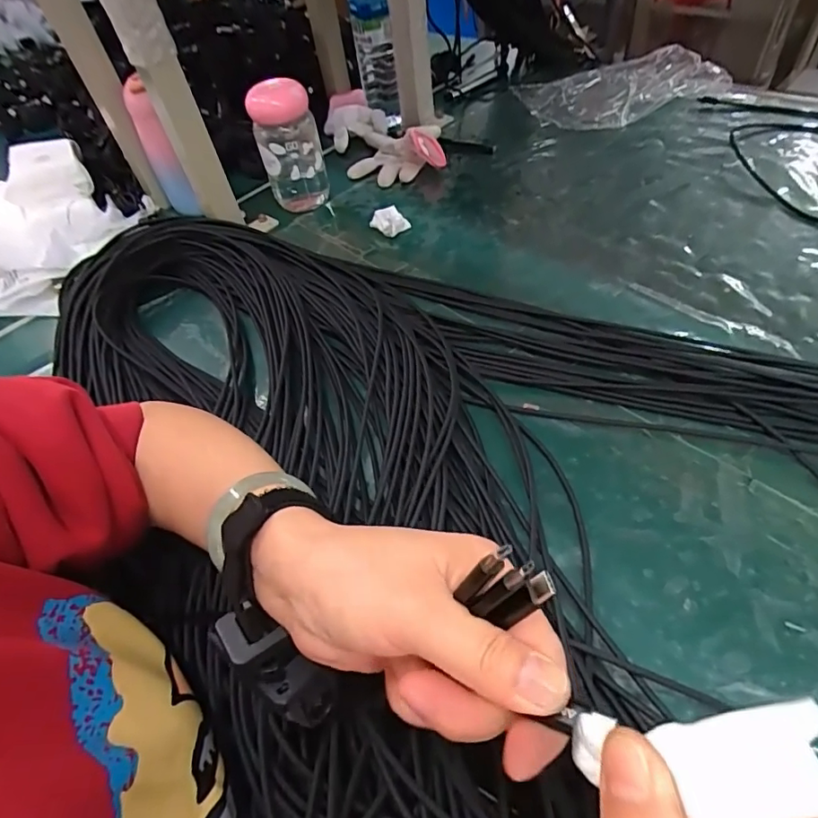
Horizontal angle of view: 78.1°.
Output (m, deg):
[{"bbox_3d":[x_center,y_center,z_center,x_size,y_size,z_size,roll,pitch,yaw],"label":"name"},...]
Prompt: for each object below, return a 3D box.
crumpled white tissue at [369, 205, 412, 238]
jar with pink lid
[{"bbox_3d":[-0.022,-0.210,0.568,0.030,0.021,0.035,-39,57,-21],"label":"crumpled white tissue"},{"bbox_3d":[-0.135,-0.296,0.577,0.067,0.124,0.057,-15,52,-4],"label":"jar with pink lid"}]

